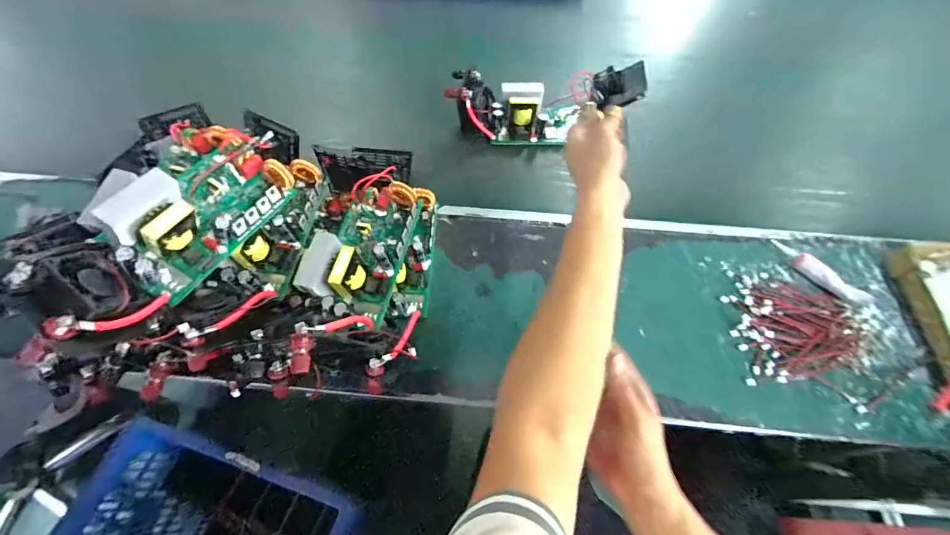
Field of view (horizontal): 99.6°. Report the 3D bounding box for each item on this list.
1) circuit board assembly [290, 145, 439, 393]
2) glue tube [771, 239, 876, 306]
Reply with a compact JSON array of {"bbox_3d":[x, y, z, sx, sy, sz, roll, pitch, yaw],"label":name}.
[{"bbox_3d":[-0.130,-0.035,0.525,0.146,0.111,0.345,-5,63,-2],"label":"circuit board assembly"},{"bbox_3d":[0.461,0.008,0.540,0.029,0.024,0.126,-37,68,-16],"label":"glue tube"}]

